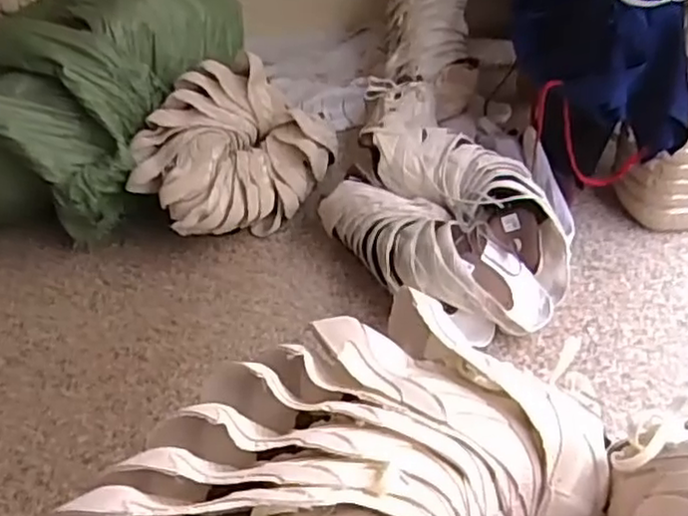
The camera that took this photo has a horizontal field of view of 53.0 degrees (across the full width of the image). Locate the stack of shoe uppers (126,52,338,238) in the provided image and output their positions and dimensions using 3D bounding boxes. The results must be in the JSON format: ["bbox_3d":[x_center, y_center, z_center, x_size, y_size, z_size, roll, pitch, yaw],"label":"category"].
[{"bbox_3d":[-0.197,-0.198,1.335,0.403,0.250,0.252,-34,46,-28],"label":"stack of shoe uppers"}]

